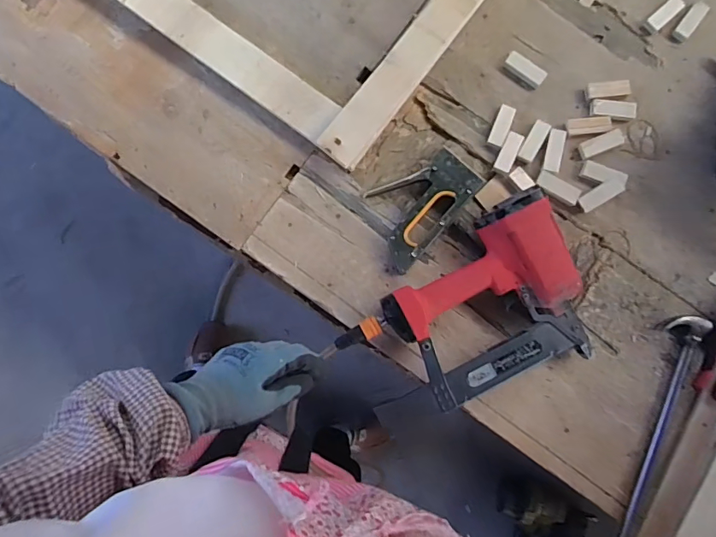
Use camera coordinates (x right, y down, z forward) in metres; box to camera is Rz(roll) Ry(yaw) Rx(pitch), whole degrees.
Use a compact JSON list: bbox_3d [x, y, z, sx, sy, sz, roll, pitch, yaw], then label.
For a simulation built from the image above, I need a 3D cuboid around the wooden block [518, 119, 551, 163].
[{"bbox_3d":[0.261,-0.188,0.724,0.023,0.016,0.064,27,101,-1],"label":"wooden block"}]

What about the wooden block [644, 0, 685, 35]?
[{"bbox_3d":[0.470,-0.389,0.749,0.064,0.020,0.025,-42,90,-4],"label":"wooden block"}]

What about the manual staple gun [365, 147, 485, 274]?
[{"bbox_3d":[0.082,-0.095,0.705,0.116,0.034,0.182,42,85,1],"label":"manual staple gun"}]

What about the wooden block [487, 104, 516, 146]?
[{"bbox_3d":[0.216,-0.212,0.728,0.025,0.013,0.061,21,85,-1],"label":"wooden block"}]

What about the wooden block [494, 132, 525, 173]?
[{"bbox_3d":[0.224,-0.173,0.720,0.026,0.011,0.062,27,85,0],"label":"wooden block"}]

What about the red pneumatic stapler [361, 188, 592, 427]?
[{"bbox_3d":[0.146,0.058,0.661,0.315,0.069,0.237,-22,87,-4],"label":"red pneumatic stapler"}]

